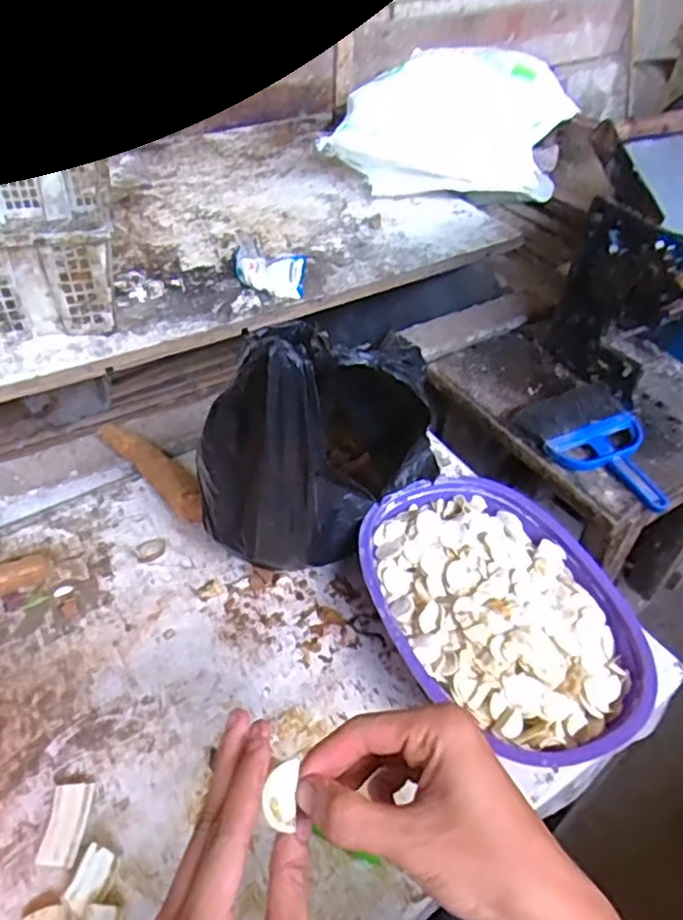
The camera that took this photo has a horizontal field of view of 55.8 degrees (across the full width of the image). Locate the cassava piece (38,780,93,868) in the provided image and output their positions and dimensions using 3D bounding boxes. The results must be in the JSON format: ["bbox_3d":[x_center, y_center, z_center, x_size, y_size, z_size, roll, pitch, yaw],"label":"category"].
[{"bbox_3d":[-0.215,0.285,0.505,0.031,0.012,0.061,-3,43,-2],"label":"cassava piece"}]

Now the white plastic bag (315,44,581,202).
[{"bbox_3d":[0.253,-0.736,1.387,0.448,0.213,0.431,9,43,11],"label":"white plastic bag"}]

